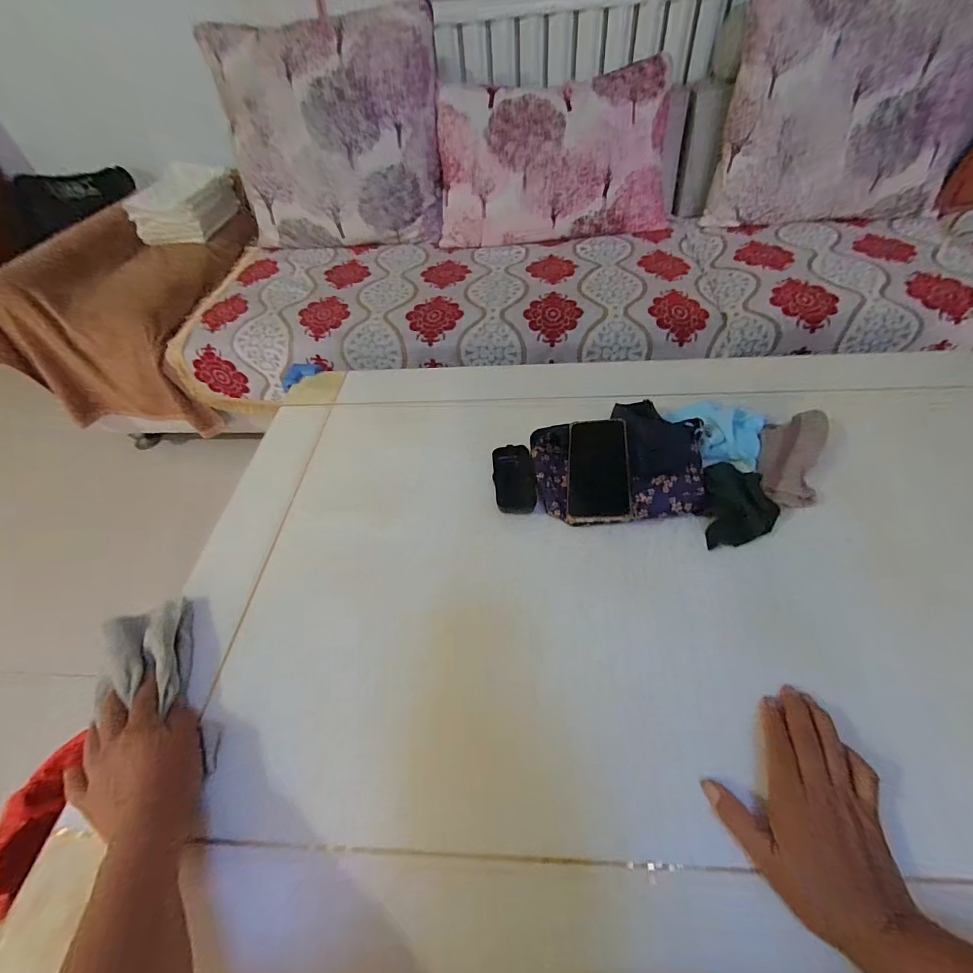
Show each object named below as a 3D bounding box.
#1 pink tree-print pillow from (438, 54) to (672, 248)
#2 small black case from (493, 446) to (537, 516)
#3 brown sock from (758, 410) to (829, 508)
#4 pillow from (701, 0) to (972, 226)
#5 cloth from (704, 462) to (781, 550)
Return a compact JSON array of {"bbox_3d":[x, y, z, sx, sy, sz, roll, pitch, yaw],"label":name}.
[{"bbox_3d":[0.186,-0.891,1.200,0.632,0.387,0.130,-3,23,3],"label":"pink tree-print pillow"},{"bbox_3d":[0.036,-0.011,0.575,0.051,0.013,0.104,-5,50,2],"label":"small black case"},{"bbox_3d":[0.392,-0.047,0.557,0.070,0.031,0.162,19,55,20],"label":"brown sock"},{"bbox_3d":[0.908,-0.937,1.064,0.594,0.492,0.114,0,38,7],"label":"pillow"},{"bbox_3d":[0.304,0.024,0.524,0.078,0.027,0.100,8,52,13],"label":"cloth"}]

